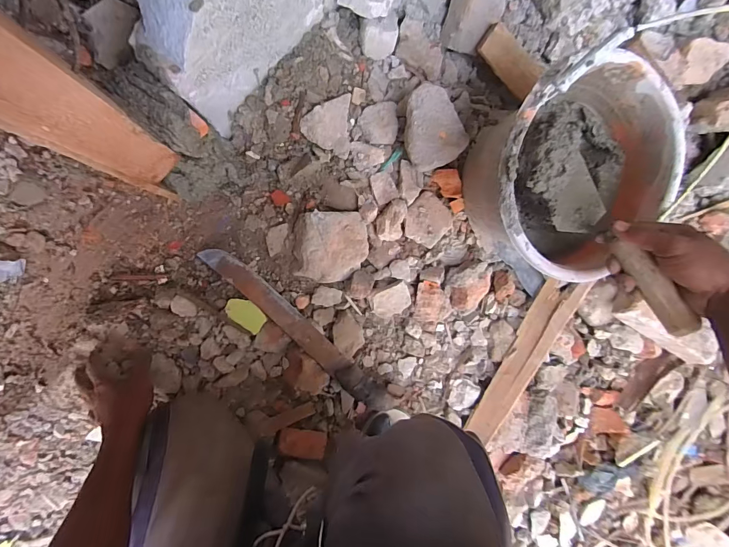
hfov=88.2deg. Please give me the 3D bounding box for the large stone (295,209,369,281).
[{"bbox_3d":[-0.050,-0.041,0.581,0.112,0.052,0.105,-1,92,-7],"label":"large stone"}]

